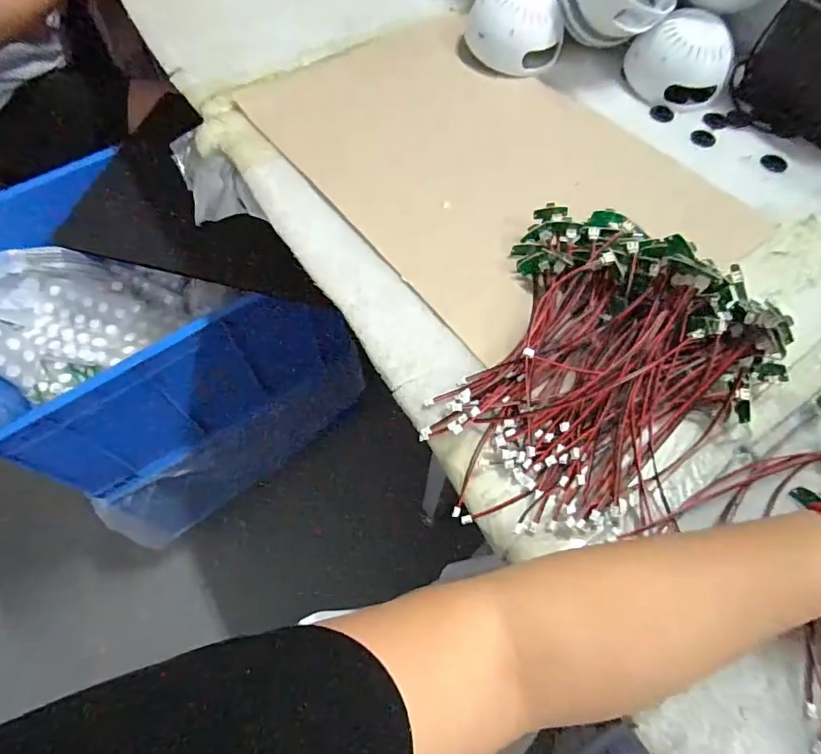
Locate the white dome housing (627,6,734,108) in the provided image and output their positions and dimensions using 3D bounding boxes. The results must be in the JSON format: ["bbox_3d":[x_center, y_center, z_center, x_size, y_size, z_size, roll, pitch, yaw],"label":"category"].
[{"bbox_3d":[0.309,-0.355,0.559,0.107,0.078,0.079,0,62,-1],"label":"white dome housing"}]

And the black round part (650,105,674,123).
[{"bbox_3d":[0.287,-0.300,0.565,0.026,0.005,0.024,14,73,14],"label":"black round part"}]

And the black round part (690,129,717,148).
[{"bbox_3d":[0.324,-0.264,0.548,0.026,0.006,0.026,0,65,-1],"label":"black round part"}]

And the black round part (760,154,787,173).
[{"bbox_3d":[0.388,-0.229,0.528,0.027,0.004,0.027,0,65,-1],"label":"black round part"}]

